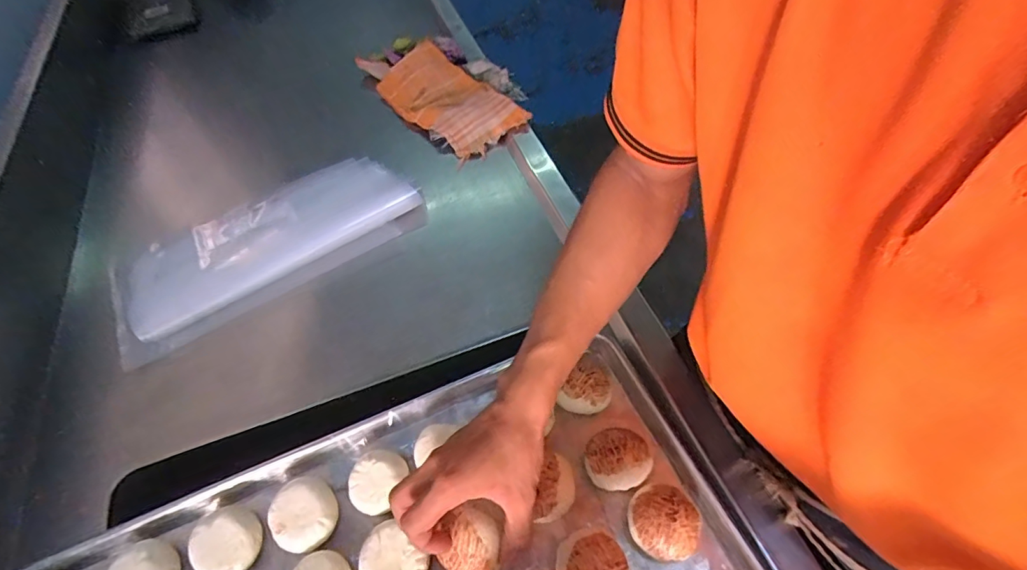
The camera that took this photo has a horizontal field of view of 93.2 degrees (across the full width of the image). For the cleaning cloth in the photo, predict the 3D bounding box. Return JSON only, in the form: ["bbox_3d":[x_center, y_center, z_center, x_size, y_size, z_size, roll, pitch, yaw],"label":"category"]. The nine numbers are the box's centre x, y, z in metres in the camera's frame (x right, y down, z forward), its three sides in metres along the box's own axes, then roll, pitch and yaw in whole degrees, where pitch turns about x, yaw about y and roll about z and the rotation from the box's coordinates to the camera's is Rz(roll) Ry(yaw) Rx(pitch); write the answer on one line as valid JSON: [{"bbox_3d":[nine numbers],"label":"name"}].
[{"bbox_3d":[-0.112,-0.333,0.819,0.180,0.039,0.327,-38,61,-20],"label":"cleaning cloth"}]

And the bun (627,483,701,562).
[{"bbox_3d":[0.128,0.205,0.419,0.055,0.039,0.056,-2,56,3],"label":"bun"}]

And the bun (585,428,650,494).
[{"bbox_3d":[0.096,0.162,0.452,0.055,0.041,0.054,-2,56,3],"label":"bun"}]

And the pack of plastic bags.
[{"bbox_3d":[-0.321,-0.060,0.640,0.386,0.023,0.182,-31,59,-16],"label":"pack of plastic bags"}]

